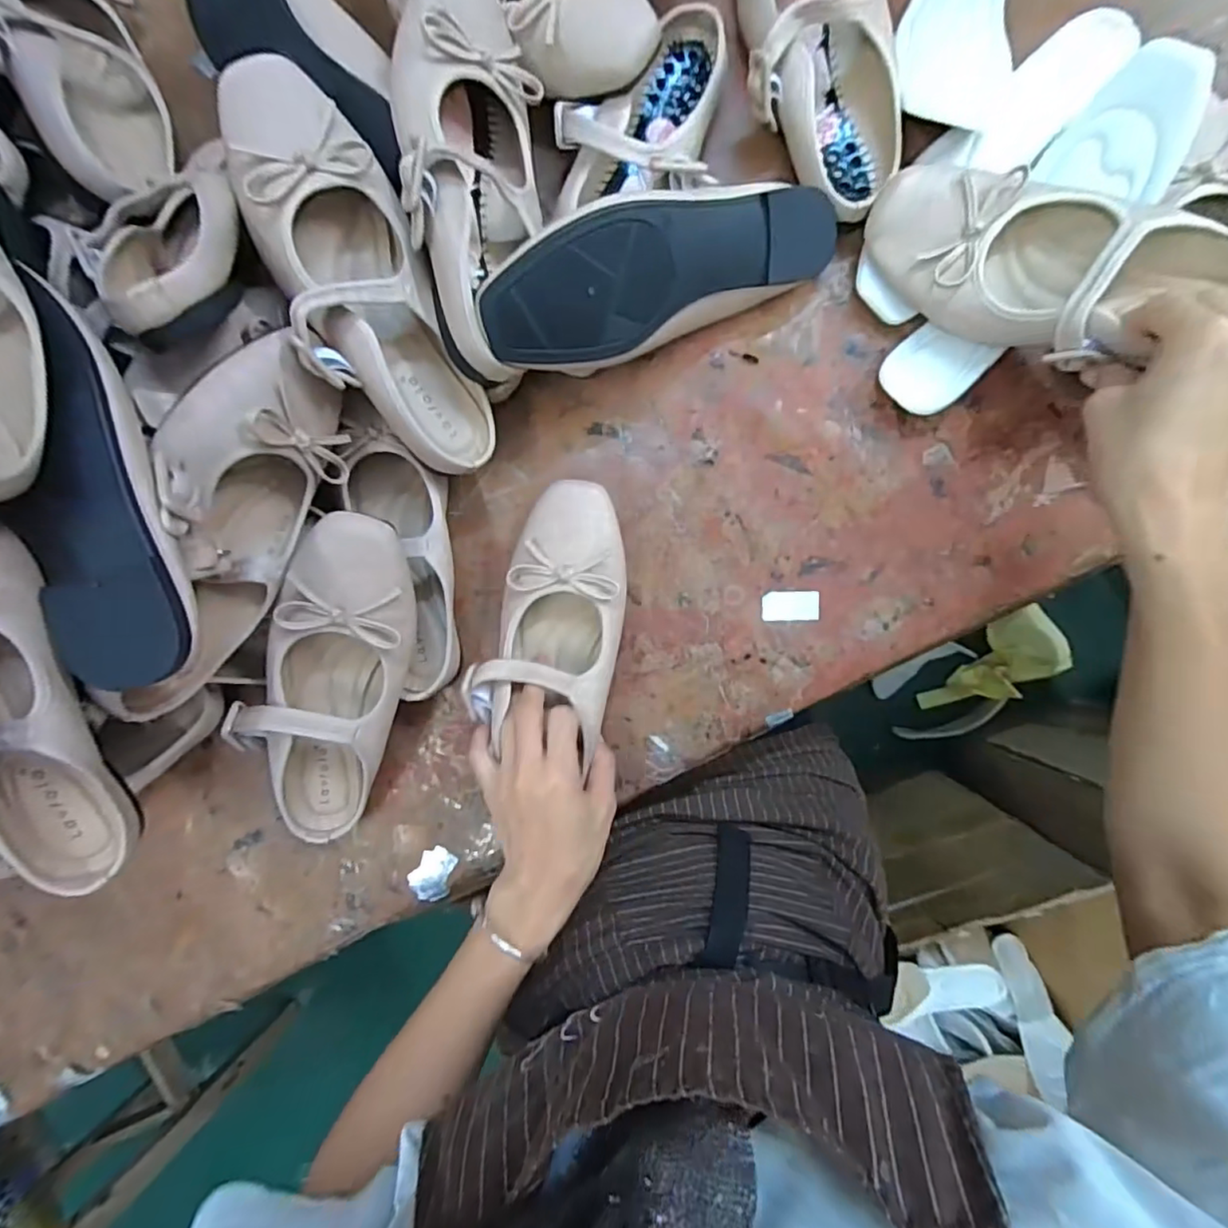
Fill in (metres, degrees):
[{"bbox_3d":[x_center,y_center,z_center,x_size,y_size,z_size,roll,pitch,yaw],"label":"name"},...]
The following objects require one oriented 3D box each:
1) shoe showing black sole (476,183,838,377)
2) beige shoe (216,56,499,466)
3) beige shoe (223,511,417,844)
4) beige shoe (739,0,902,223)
[{"bbox_3d":[0.032,-0.216,0.375,0.235,0.055,0.078,-23,91,-12],"label":"shoe showing black sole"},{"bbox_3d":[-0.151,-0.197,0.358,0.075,0.077,0.235,-24,108,5],"label":"beige shoe"},{"bbox_3d":[-0.193,0.053,0.400,0.090,0.056,0.246,21,111,3],"label":"beige shoe"},{"bbox_3d":[0.133,-0.376,0.390,0.090,0.046,0.220,-5,92,4],"label":"beige shoe"}]

